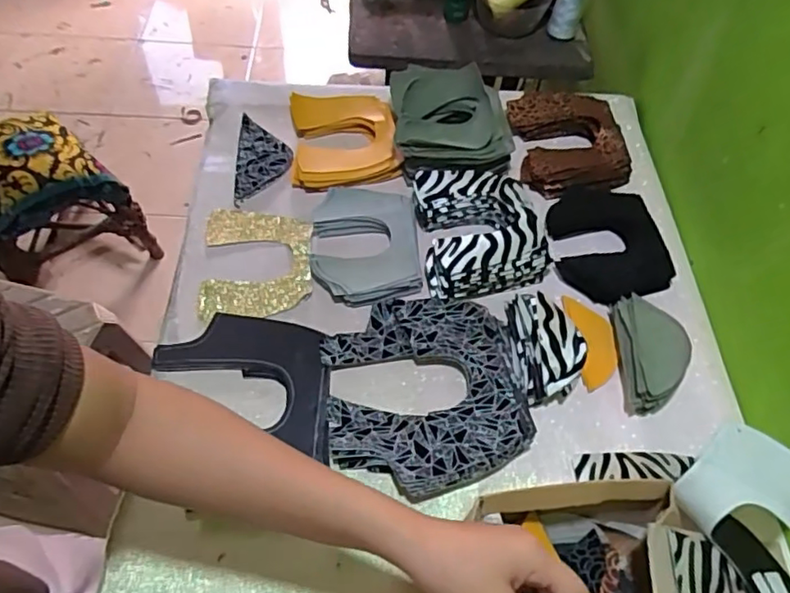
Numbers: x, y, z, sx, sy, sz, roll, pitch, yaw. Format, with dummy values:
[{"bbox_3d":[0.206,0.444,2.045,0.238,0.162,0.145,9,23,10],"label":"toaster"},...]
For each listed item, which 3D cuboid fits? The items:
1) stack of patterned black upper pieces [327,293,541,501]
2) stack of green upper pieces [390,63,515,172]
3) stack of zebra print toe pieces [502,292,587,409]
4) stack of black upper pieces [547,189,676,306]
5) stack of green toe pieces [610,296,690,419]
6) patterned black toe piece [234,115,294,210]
[{"bbox_3d":[0.030,0.093,0.594,0.189,0.024,0.201,-5,57,-8],"label":"stack of patterned black upper pieces"},{"bbox_3d":[0.072,-0.228,0.786,0.149,0.067,0.167,-1,56,-5],"label":"stack of green upper pieces"},{"bbox_3d":[0.154,0.055,0.628,0.079,0.038,0.118,4,56,-2],"label":"stack of zebra print toe pieces"},{"bbox_3d":[0.256,-0.067,0.726,0.125,0.031,0.172,-1,55,-1],"label":"stack of black upper pieces"},{"bbox_3d":[0.267,0.057,0.627,0.063,0.044,0.129,3,56,-2],"label":"stack of green toe pieces"},{"bbox_3d":[-0.171,-0.177,0.777,0.071,0.009,0.140,2,57,-4],"label":"patterned black toe piece"}]

